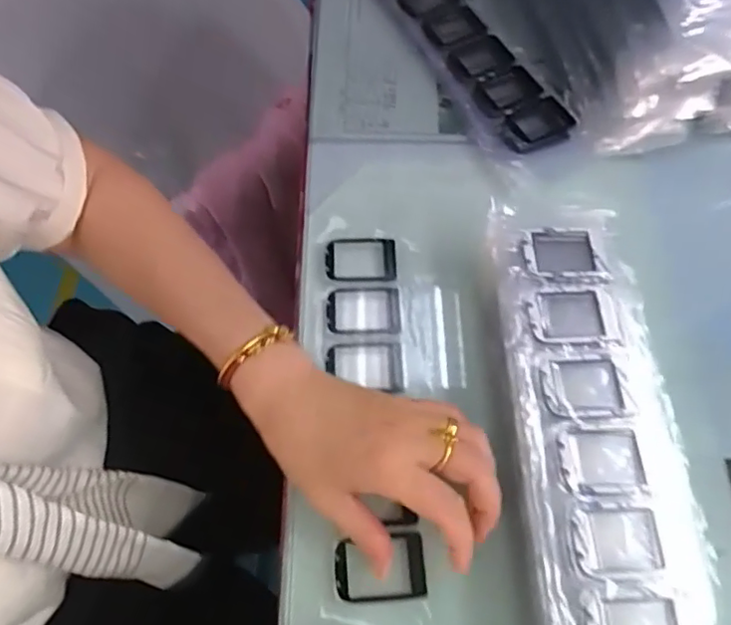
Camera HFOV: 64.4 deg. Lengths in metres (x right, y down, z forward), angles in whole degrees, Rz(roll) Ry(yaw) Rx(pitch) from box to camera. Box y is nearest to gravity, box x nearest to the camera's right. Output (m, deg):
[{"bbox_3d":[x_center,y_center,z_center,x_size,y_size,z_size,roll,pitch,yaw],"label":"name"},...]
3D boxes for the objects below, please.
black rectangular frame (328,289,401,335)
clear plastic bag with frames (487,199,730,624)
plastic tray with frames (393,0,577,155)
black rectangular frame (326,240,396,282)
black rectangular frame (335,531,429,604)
[{"bbox_3d":[-0.001,0.000,0.399,0.049,0.010,0.035,-1,65,-2],"label":"black rectangular frame"},{"bbox_3d":[0.128,0.084,0.328,0.097,0.050,0.317,0,65,-2],"label":"clear plastic bag with frames"},{"bbox_3d":[0.087,-0.228,0.493,0.066,0.014,0.237,-22,67,-11],"label":"plastic tray with frames"},{"bbox_3d":[-0.003,-0.037,0.413,0.050,0.007,0.033,1,65,-1],"label":"black rectangular frame"},{"bbox_3d":[0.009,0.146,0.330,0.050,0.005,0.034,-4,66,-4],"label":"black rectangular frame"}]

